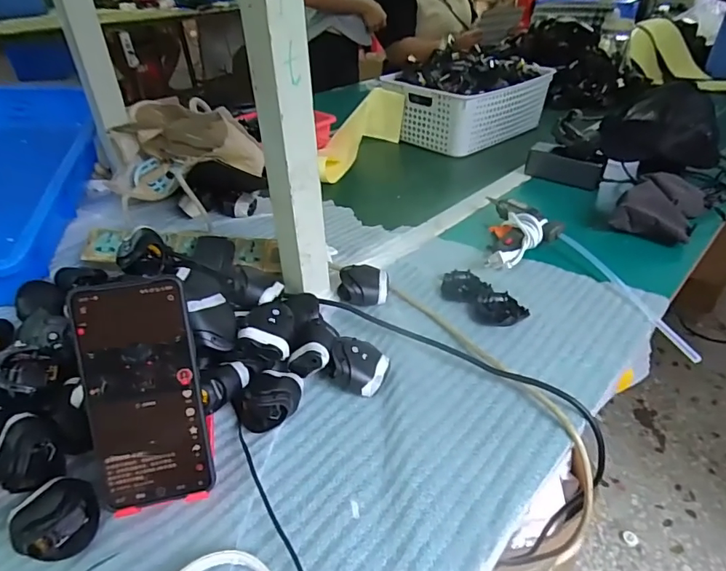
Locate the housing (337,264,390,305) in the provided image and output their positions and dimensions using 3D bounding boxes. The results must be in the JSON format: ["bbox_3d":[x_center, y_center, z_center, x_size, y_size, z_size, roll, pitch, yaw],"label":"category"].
[{"bbox_3d":[-0.001,0.000,0.569,0.062,0.036,0.049,5,36,9],"label":"housing"}]

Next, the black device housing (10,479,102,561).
[{"bbox_3d":[-0.223,0.164,0.342,0.058,0.038,0.050,21,41,28],"label":"black device housing"}]

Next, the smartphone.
[{"bbox_3d":[-0.158,0.077,0.346,0.079,0.161,0.007,-7,5,-12],"label":"smartphone"}]

